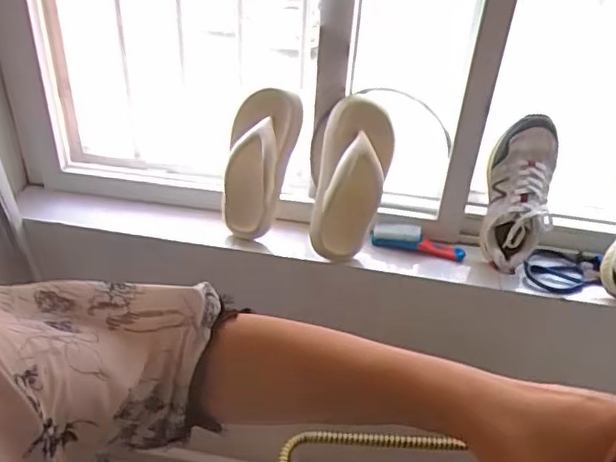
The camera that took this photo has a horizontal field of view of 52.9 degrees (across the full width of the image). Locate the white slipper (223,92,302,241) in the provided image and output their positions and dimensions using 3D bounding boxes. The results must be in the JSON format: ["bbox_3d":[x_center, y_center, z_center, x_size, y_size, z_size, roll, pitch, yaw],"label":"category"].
[{"bbox_3d":[-0.083,-0.094,0.966,0.098,0.270,0.063,20,42,2],"label":"white slipper"}]

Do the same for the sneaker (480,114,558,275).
[{"bbox_3d":[0.327,-0.053,0.951,0.101,0.241,0.096,15,14,31],"label":"sneaker"}]

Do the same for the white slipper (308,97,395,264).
[{"bbox_3d":[0.067,-0.076,0.960,0.111,0.244,0.082,5,37,4],"label":"white slipper"}]

